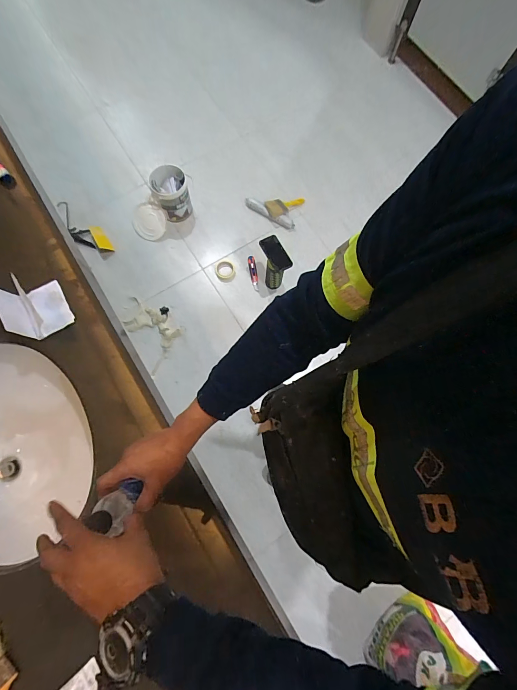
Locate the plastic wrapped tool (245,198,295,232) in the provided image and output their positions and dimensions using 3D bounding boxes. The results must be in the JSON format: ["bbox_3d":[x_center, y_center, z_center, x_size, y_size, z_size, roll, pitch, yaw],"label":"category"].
[{"bbox_3d":[0.054,-0.682,1.669,0.296,0.040,0.076,28,76,6],"label":"plastic wrapped tool"}]

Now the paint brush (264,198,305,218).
[{"bbox_3d":[0.144,-0.737,1.674,0.211,0.035,0.115,-25,77,-8],"label":"paint brush"}]

